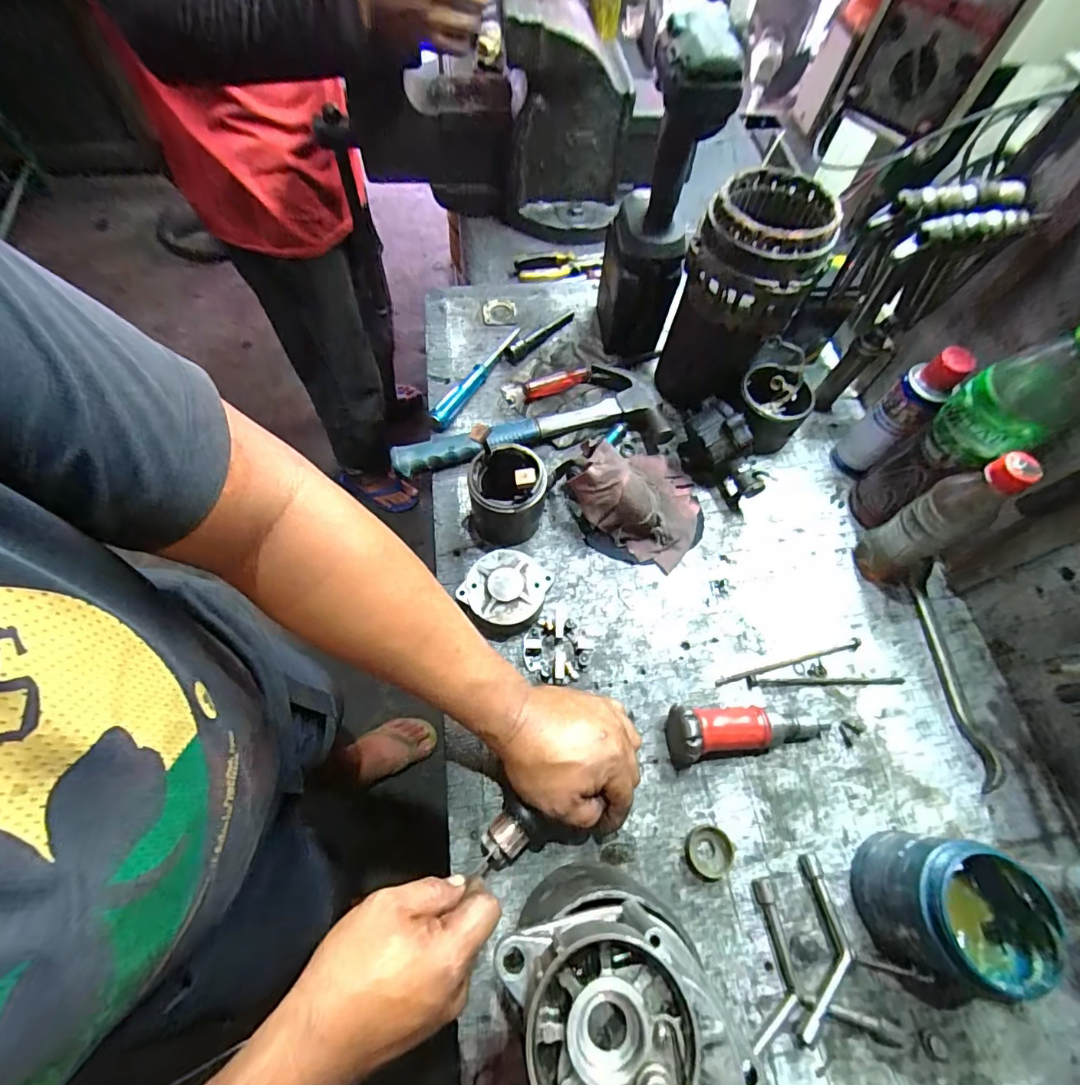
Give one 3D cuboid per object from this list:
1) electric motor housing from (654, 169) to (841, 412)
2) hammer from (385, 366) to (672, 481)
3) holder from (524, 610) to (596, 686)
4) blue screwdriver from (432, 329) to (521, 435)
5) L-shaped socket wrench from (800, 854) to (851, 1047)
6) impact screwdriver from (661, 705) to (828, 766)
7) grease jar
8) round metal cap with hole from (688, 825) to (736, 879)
[{"bbox_3d":[0.221,-0.266,0.577,0.125,0.231,0.120,25,66,9],"label":"electric motor housing"},{"bbox_3d":[-0.013,-0.150,0.613,0.331,0.036,0.113,-8,65,-7],"label":"hammer"},{"bbox_3d":[0.018,0.107,0.508,0.063,0.023,0.065,1,64,-2],"label":"holder"},{"bbox_3d":[-0.081,-0.216,0.644,0.021,0.031,0.182,27,66,10],"label":"blue screwdriver"},{"bbox_3d":[0.232,0.331,0.410,0.033,0.021,0.125,16,64,5],"label":"L-shaped socket wrench"},{"bbox_3d":[0.196,0.176,0.467,0.161,0.050,0.049,-2,64,-4],"label":"impact screwdriver"},{"bbox_3d":[0.320,0.285,0.394,0.089,0.097,0.089,1,64,-2],"label":"grease jar"},{"bbox_3d":[0.150,0.271,0.441,0.037,0.012,0.036,1,64,-2],"label":"round metal cap with hole"}]

